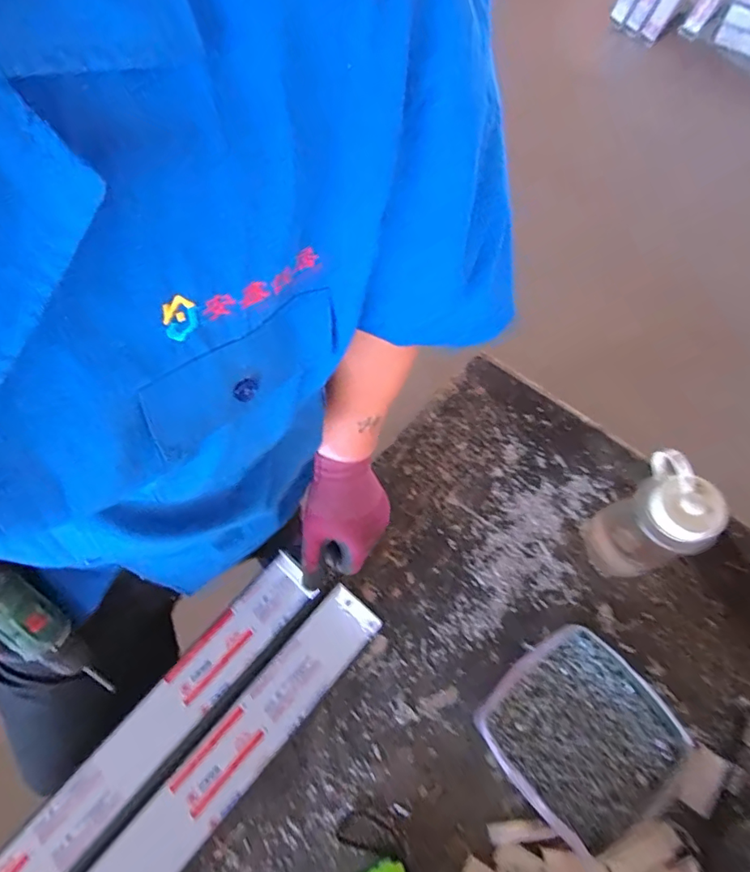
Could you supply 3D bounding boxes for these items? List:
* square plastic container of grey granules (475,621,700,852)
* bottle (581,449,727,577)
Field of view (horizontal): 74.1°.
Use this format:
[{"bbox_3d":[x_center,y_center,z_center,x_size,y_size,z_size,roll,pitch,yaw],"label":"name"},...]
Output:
[{"bbox_3d":[0.248,0.359,0.597,0.195,0.044,0.204,-36,71,-15],"label":"square plastic container of grey granules"},{"bbox_3d":[0.330,0.104,0.607,0.069,0.216,0.099,-1,66,-1],"label":"bottle"}]

